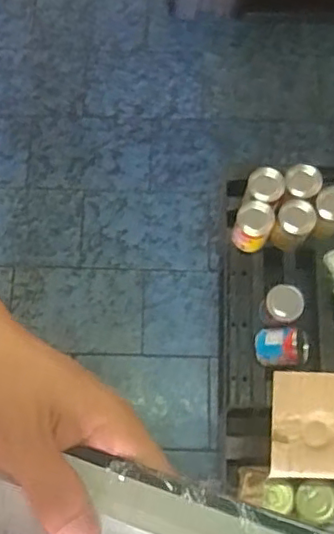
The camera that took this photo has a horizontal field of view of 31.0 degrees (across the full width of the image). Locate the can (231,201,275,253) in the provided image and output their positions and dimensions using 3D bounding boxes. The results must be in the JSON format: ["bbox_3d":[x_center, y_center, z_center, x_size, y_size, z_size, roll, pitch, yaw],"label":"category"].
[{"bbox_3d":[0.177,-0.085,1.243,0.072,0.100,0.076,0,71,-1],"label":"can"}]

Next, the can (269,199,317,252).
[{"bbox_3d":[0.258,-0.084,1.240,0.072,0.095,0.073,0,71,-1],"label":"can"}]

